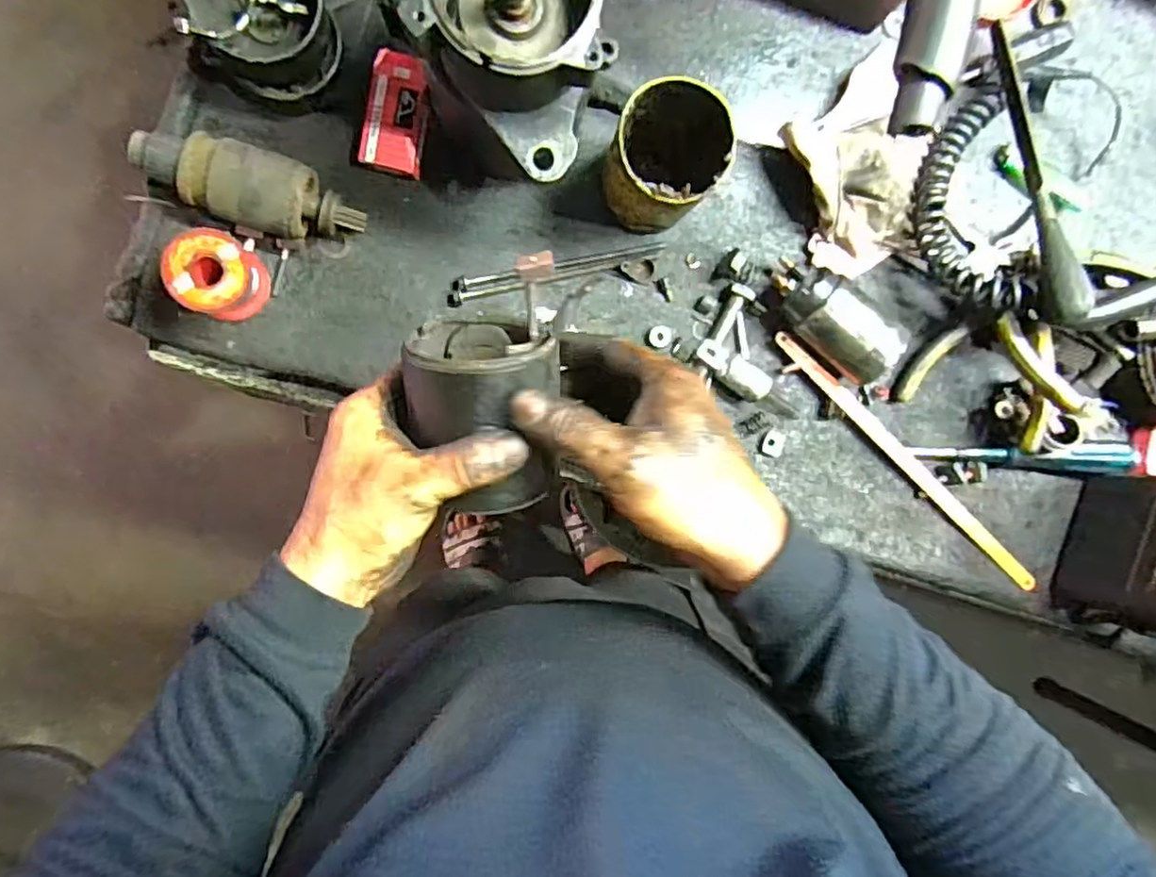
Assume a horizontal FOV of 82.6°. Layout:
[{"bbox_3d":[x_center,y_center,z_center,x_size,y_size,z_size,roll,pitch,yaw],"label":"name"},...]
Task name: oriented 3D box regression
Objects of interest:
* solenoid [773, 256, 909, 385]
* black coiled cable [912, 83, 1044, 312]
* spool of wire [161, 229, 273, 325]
[{"bbox_3d":[0.197,-0.093,0.513,0.112,0.052,0.052,41,87,-7],"label":"solenoid"},{"bbox_3d":[0.301,-0.182,0.502,0.073,0.040,0.177,-1,79,-7],"label":"black coiled cable"},{"bbox_3d":[-0.248,-0.111,0.457,0.050,0.060,0.055,17,90,-7],"label":"spool of wire"}]

